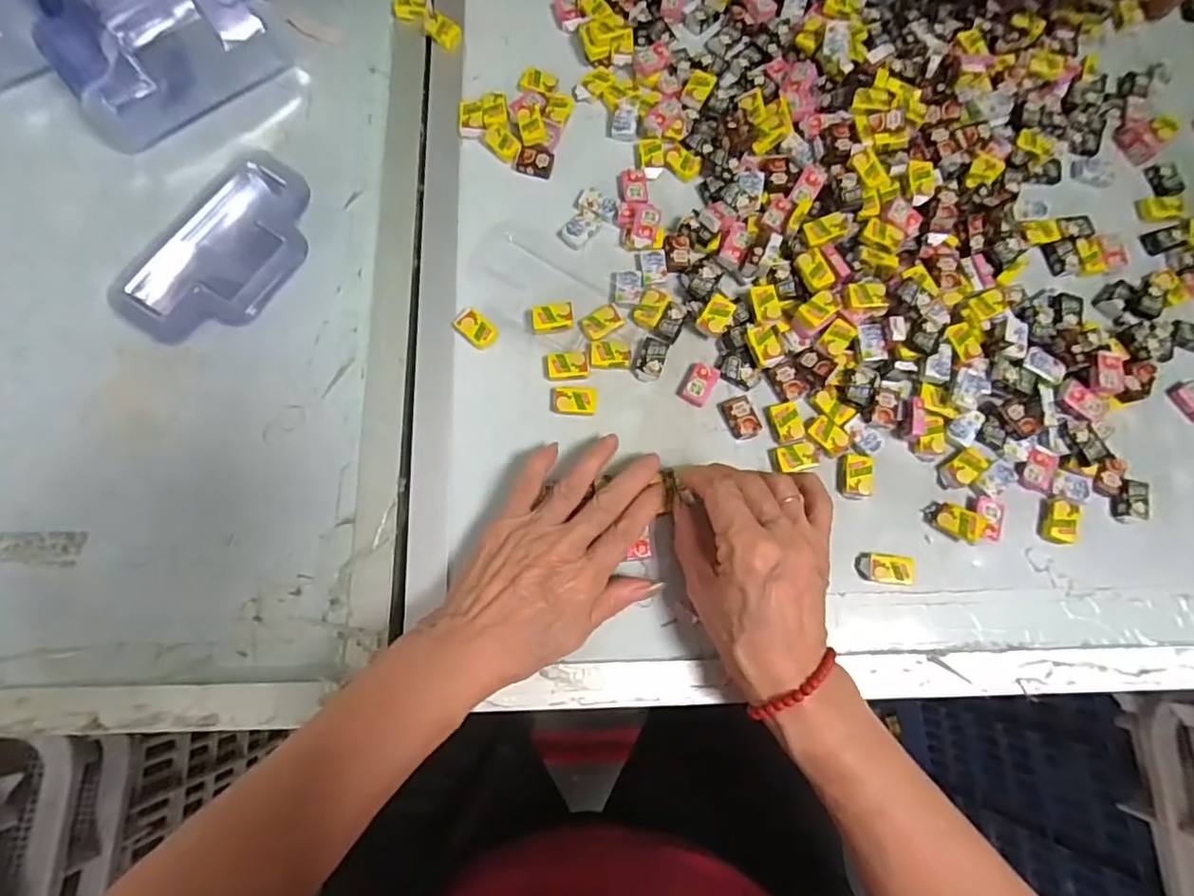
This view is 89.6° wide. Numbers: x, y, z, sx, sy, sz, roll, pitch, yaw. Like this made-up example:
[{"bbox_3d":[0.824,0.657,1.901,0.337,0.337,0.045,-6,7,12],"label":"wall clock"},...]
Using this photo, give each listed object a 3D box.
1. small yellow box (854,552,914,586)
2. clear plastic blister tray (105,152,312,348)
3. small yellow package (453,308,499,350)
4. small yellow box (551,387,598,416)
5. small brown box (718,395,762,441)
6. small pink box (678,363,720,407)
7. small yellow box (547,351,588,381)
[{"bbox_3d":[0.174,0.072,0.363,0.033,0.007,0.016,7,75,1],"label":"small yellow box"},{"bbox_3d":[-0.242,-0.127,0.394,0.077,0.029,0.136,28,77,6],"label":"clear plastic blister tray"},{"bbox_3d":[-0.079,-0.077,0.391,0.028,0.007,0.018,36,78,8],"label":"small yellow package"},{"bbox_3d":[-0.014,-0.030,0.385,0.029,0.006,0.019,2,75,-1],"label":"small yellow box"},{"bbox_3d":[0.093,-0.020,0.388,0.020,0.005,0.028,-18,76,-5],"label":"small brown box"},{"bbox_3d":[0.066,-0.042,0.392,0.019,0.009,0.027,29,77,6],"label":"small pink box"},{"bbox_3d":[-0.018,-0.053,0.390,0.026,0.004,0.017,-4,75,-2],"label":"small yellow box"}]

